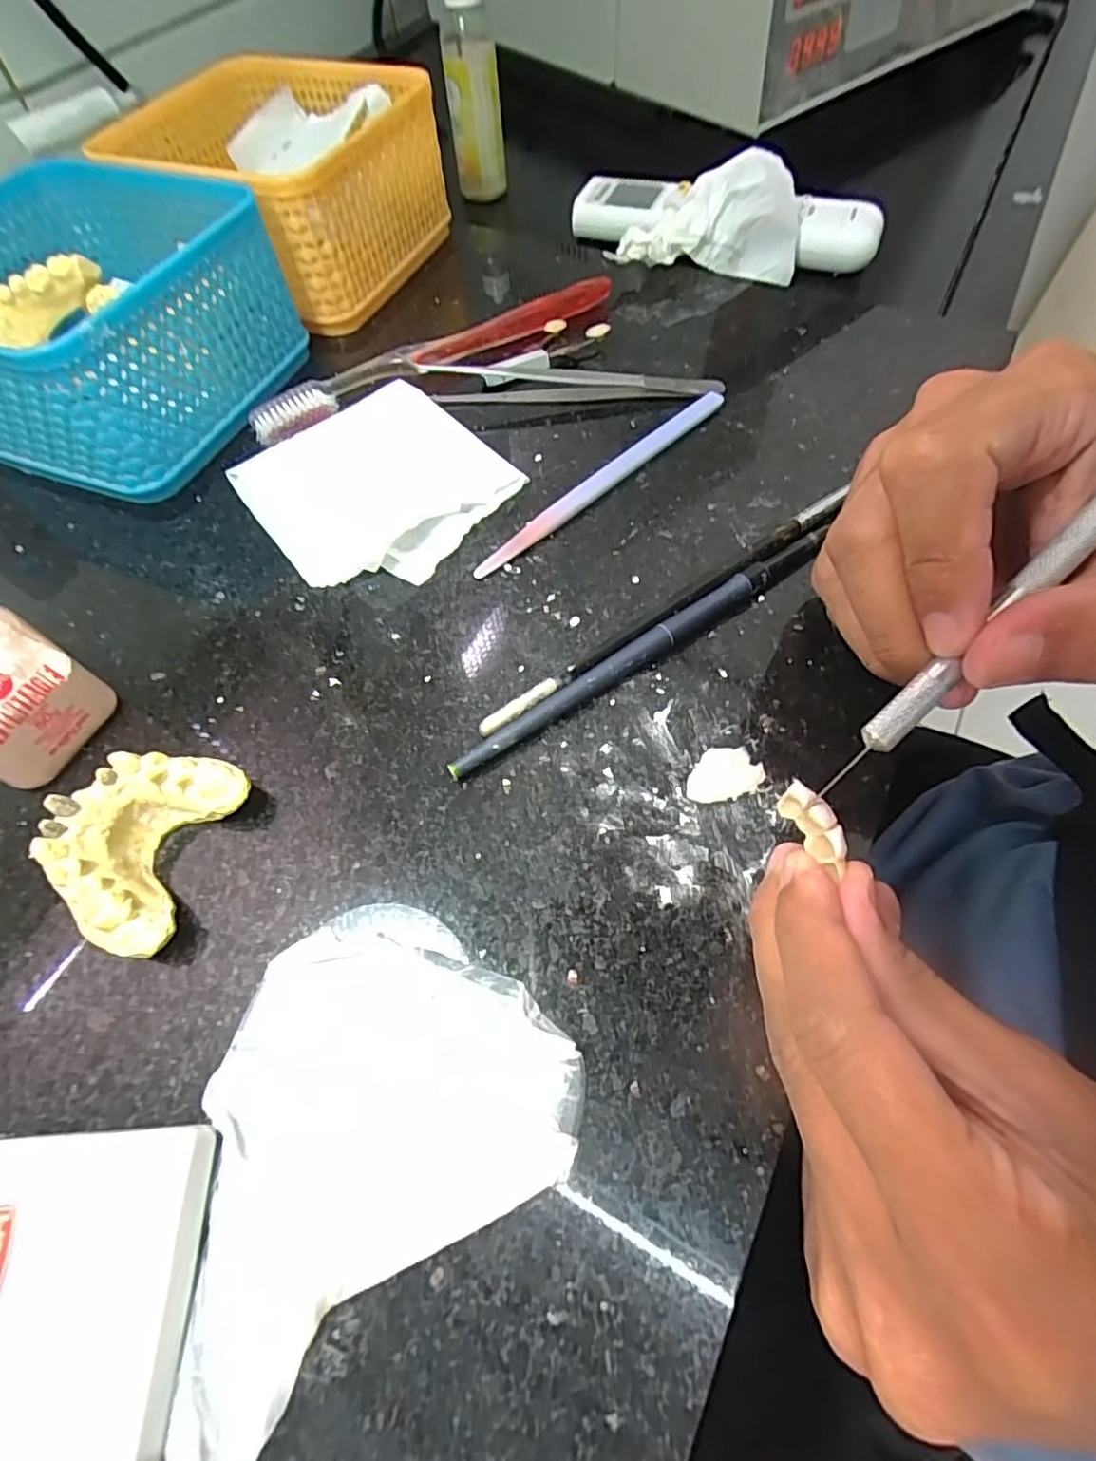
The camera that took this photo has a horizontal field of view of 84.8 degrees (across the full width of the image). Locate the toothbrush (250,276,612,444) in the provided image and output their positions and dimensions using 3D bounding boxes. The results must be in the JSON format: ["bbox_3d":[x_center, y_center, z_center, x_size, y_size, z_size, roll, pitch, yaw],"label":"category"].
[{"bbox_3d":[-0.051,-0.180,0.281,0.185,0.011,0.020,-28,64,-12],"label":"toothbrush"}]

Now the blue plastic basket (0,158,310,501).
[{"bbox_3d":[-0.199,-0.180,0.260,0.135,0.054,0.135,21,65,13],"label":"blue plastic basket"}]

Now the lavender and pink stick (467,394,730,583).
[{"bbox_3d":[0.025,-0.103,0.245,0.138,0.006,0.010,-41,67,-18],"label":"lavender and pink stick"}]

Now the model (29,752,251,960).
[{"bbox_3d":[-0.114,0.031,0.169,0.037,0.026,0.055,13,63,9],"label":"model"}]

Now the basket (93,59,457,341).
[{"bbox_3d":[-0.139,-0.285,0.313,0.134,0.062,0.130,22,65,14],"label":"basket"}]

